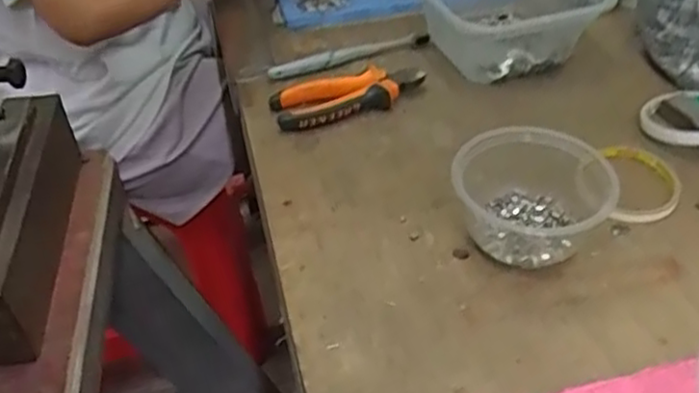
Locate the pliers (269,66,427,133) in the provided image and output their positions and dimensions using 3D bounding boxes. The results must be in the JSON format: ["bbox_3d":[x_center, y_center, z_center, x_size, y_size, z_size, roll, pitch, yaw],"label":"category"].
[{"bbox_3d":[0.002,-0.097,0.673,0.150,0.027,0.052,-12,44,-12],"label":"pliers"}]

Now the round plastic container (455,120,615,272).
[{"bbox_3d":[0.137,0.003,0.521,0.116,0.068,0.097,1,43,3],"label":"round plastic container"}]

